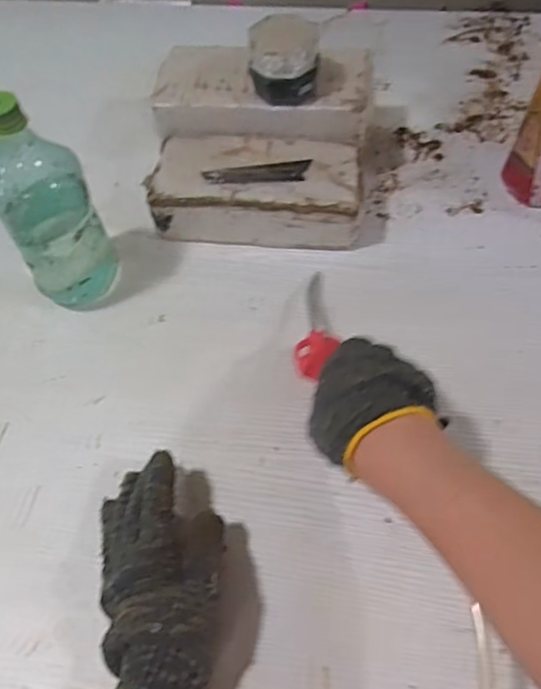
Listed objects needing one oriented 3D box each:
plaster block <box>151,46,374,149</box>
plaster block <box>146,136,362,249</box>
[{"bbox_3d":[-0.009,-0.266,0.650,0.228,0.043,0.116,6,58,7],"label":"plaster block"},{"bbox_3d":[-0.012,-0.154,0.634,0.203,0.060,0.100,5,58,7],"label":"plaster block"}]

